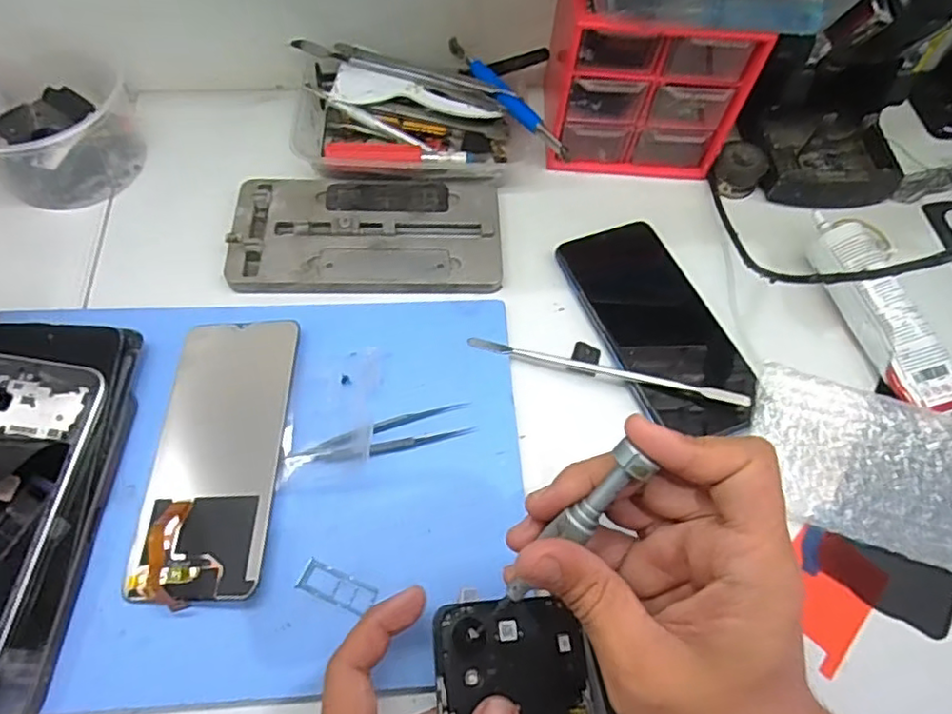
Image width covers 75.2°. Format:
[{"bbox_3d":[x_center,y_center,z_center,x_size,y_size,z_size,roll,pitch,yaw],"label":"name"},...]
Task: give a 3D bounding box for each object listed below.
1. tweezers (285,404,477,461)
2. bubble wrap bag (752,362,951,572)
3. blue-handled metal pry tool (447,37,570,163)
[{"bbox_3d":[-0.052,0.045,0.346,0.099,0.009,0.021,-15,64,-12],"label":"tweezers"},{"bbox_3d":[0.242,0.068,0.350,0.171,0.023,0.084,18,62,6],"label":"bubble wrap bag"},{"bbox_3d":[0.023,-0.186,0.442,0.014,0.008,0.135,-32,69,-19],"label":"blue-handled metal pry tool"}]

